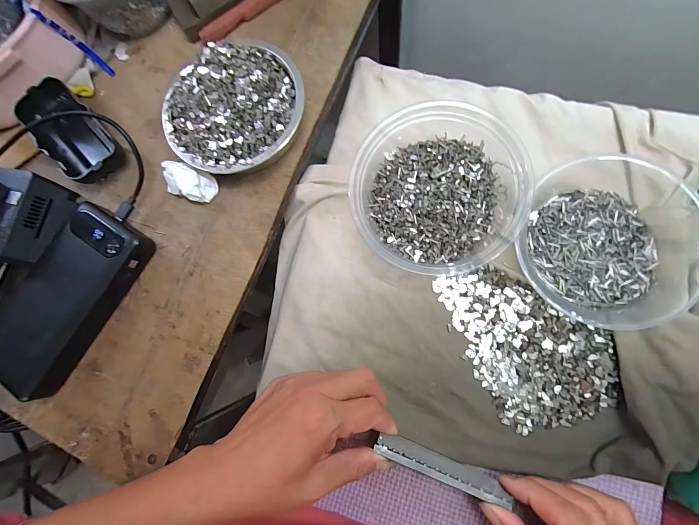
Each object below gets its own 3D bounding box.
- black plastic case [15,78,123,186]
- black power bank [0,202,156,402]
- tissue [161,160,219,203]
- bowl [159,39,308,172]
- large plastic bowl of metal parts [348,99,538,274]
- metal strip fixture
[{"bbox_3d":[-0.249,-0.114,0.291,0.108,0.027,0.049,42,87,12],"label":"black plastic case"},{"bbox_3d":[-0.239,0.030,0.263,0.075,0.025,0.158,33,85,12],"label":"black power bank"},{"bbox_3d":[-0.138,-0.068,0.275,0.041,0.022,0.026,20,83,10],"label":"tissue"},{"bbox_3d":[-0.097,-0.131,0.278,0.115,0.030,0.120,-1,81,4],"label":"bowl"},{"bbox_3d":[0.072,-0.059,0.262,0.135,0.048,0.133,-1,80,6],"label":"large plastic bowl of metal parts"},{"bbox_3d":[0.065,0.144,0.225,0.094,0.005,0.017,20,52,8],"label":"metal strip fixture"}]

